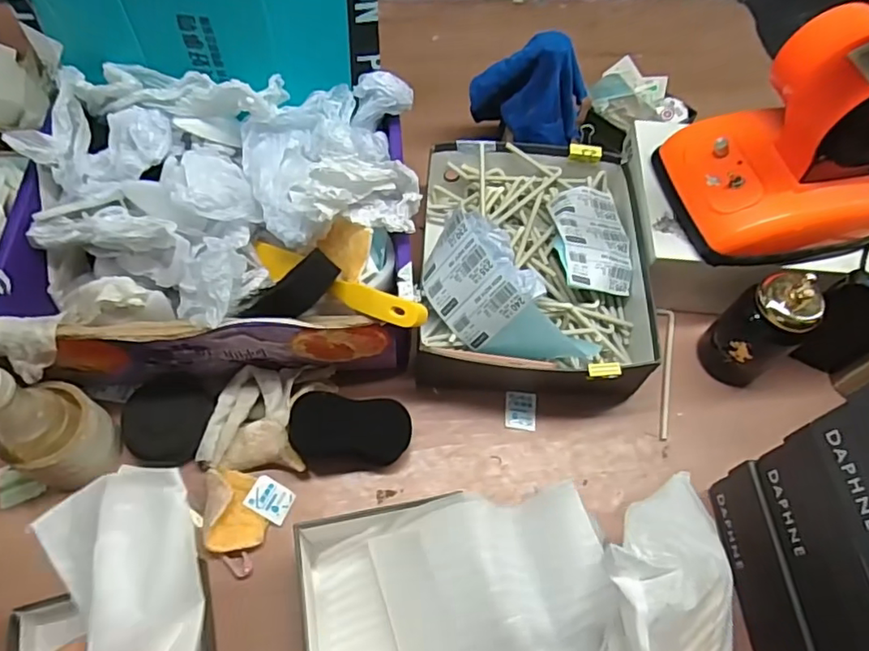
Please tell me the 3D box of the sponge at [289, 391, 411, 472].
[{"bbox_3d":[-0.092,0.115,0.622,0.124,0.031,0.082,13,86,-14],"label":"sponge"}]

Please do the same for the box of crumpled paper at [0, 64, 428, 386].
[{"bbox_3d":[-0.225,-0.110,0.626,0.404,0.176,0.291,-2,61,-4],"label":"box of crumpled paper"}]

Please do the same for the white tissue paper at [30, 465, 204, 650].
[{"bbox_3d":[-0.188,0.227,0.423,0.109,0.069,0.256,-31,82,-18],"label":"white tissue paper"}]

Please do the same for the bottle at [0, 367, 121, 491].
[{"bbox_3d":[-0.367,0.091,0.539,0.075,0.175,0.087,27,63,12],"label":"bottle"}]

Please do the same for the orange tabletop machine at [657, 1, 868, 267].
[{"bbox_3d":[0.381,-0.197,0.602,0.198,0.202,0.176,-11,62,-9],"label":"orange tabletop machine"}]

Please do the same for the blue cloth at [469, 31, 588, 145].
[{"bbox_3d":[0.119,-0.294,0.737,0.143,0.119,0.075,9,61,2],"label":"blue cloth"}]

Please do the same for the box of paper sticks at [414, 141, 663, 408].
[{"bbox_3d":[0.114,-0.076,0.700,0.256,0.131,0.319,4,61,-1],"label":"box of paper sticks"}]

